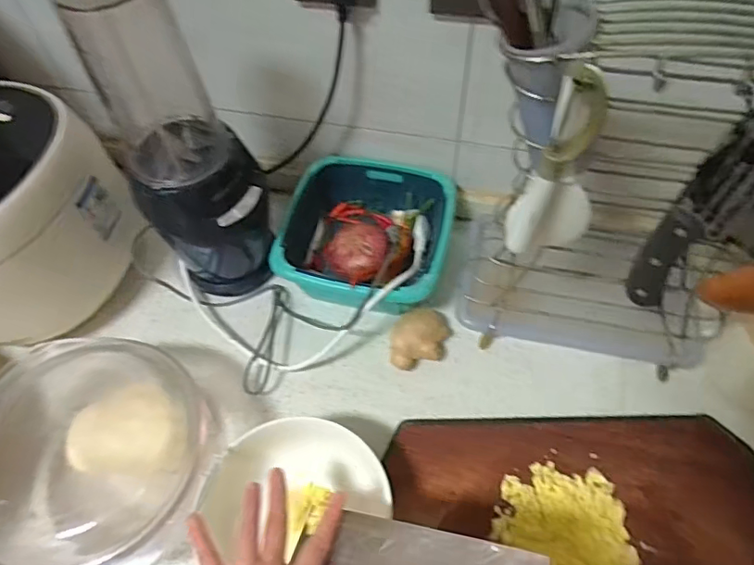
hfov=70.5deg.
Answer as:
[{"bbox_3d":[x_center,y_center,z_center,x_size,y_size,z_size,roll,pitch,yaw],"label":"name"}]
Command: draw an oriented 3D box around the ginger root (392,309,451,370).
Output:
[{"bbox_3d":[0.052,0.065,0.625,0.066,0.037,0.072,-1,58,2],"label":"ginger root"}]

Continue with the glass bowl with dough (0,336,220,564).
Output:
[{"bbox_3d":[-0.274,0.167,0.526,0.253,0.094,0.208,27,63,17],"label":"glass bowl with dough"}]

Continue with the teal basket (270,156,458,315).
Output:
[{"bbox_3d":[-0.016,-0.053,0.681,0.207,0.079,0.211,11,59,9],"label":"teal basket"}]

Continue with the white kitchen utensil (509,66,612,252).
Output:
[{"bbox_3d":[0.137,-0.074,0.393,0.053,0.166,0.050,27,63,18],"label":"white kitchen utensil"}]

